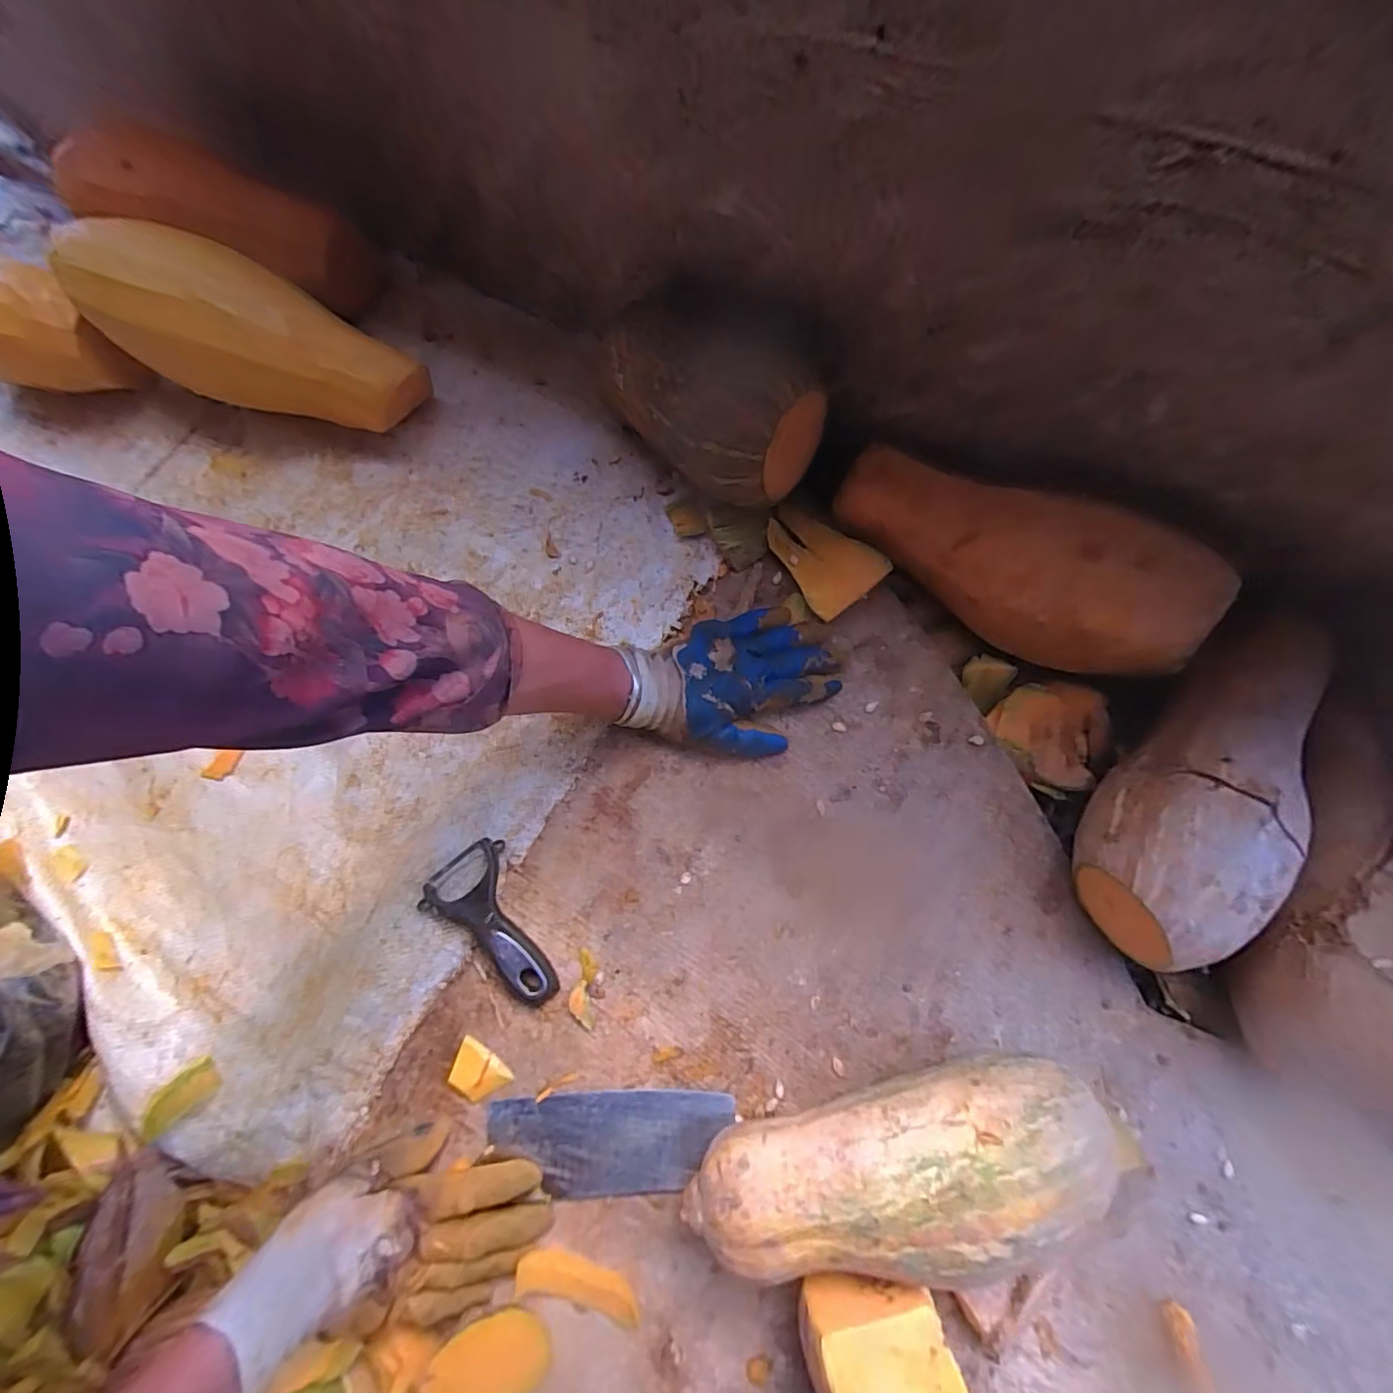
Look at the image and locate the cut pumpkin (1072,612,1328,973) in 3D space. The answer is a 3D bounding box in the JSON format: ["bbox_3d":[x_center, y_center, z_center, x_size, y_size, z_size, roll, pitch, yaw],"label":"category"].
[{"bbox_3d":[0.370,0.054,0.417,0.093,0.095,0.276,42,80,12],"label":"cut pumpkin"}]

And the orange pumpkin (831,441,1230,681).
[{"bbox_3d":[0.245,-0.108,0.465,0.279,0.089,0.099,29,79,8],"label":"orange pumpkin"}]

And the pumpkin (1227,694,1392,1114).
[{"bbox_3d":[0.440,0.125,0.395,0.101,0.102,0.264,15,77,5],"label":"pumpkin"}]

